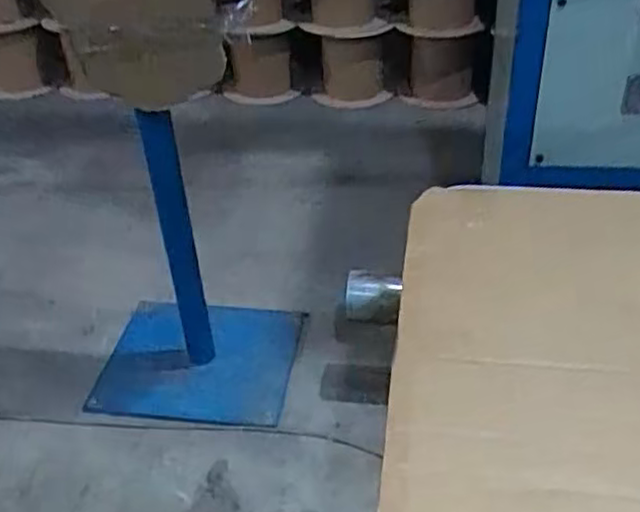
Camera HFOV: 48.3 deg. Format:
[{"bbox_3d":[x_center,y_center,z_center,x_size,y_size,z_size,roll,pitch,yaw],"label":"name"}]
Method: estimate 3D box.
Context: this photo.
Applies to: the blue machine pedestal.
[{"bbox_3d":[-0.336,0.019,1.598,0.508,0.662,0.358,5,39,12],"label":"blue machine pedestal"}]

